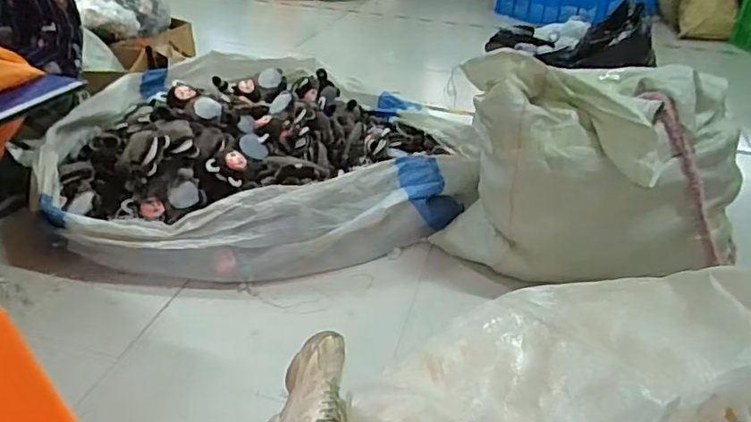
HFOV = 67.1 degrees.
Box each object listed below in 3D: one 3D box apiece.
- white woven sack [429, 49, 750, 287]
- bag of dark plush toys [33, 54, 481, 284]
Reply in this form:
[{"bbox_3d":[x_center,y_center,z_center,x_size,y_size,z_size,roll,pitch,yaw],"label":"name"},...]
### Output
[{"bbox_3d":[0.611,-0.105,1.614,0.768,0.588,0.430,10,32,9],"label":"white woven sack"},{"bbox_3d":[-0.359,-0.222,1.928,1.345,0.305,1.055,-7,33,-17],"label":"bag of dark plush toys"}]

